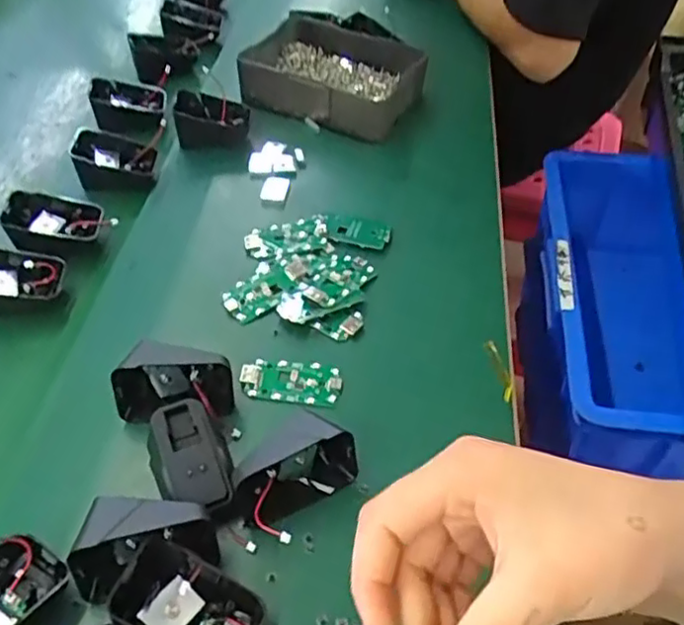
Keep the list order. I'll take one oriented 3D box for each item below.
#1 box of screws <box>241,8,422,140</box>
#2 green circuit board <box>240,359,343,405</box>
[{"bbox_3d":[-0.004,-0.243,0.662,0.173,0.044,0.153,15,50,15],"label":"box of screws"},{"bbox_3d":[-0.032,0.042,0.425,0.062,0.009,0.032,6,48,7],"label":"green circuit board"}]

